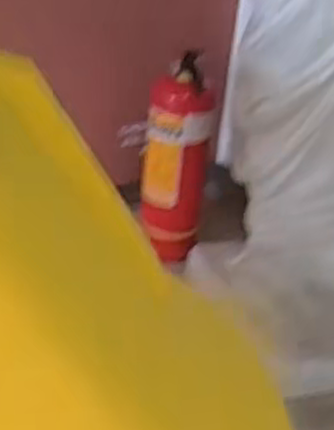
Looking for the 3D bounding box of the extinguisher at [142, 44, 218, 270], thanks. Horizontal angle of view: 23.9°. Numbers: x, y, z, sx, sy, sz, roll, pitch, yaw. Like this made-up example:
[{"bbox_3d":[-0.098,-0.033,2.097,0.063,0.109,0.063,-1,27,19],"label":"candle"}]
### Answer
[{"bbox_3d":[0.018,-0.113,1.575,0.123,0.393,0.131,4,31,-3],"label":"extinguisher"}]

